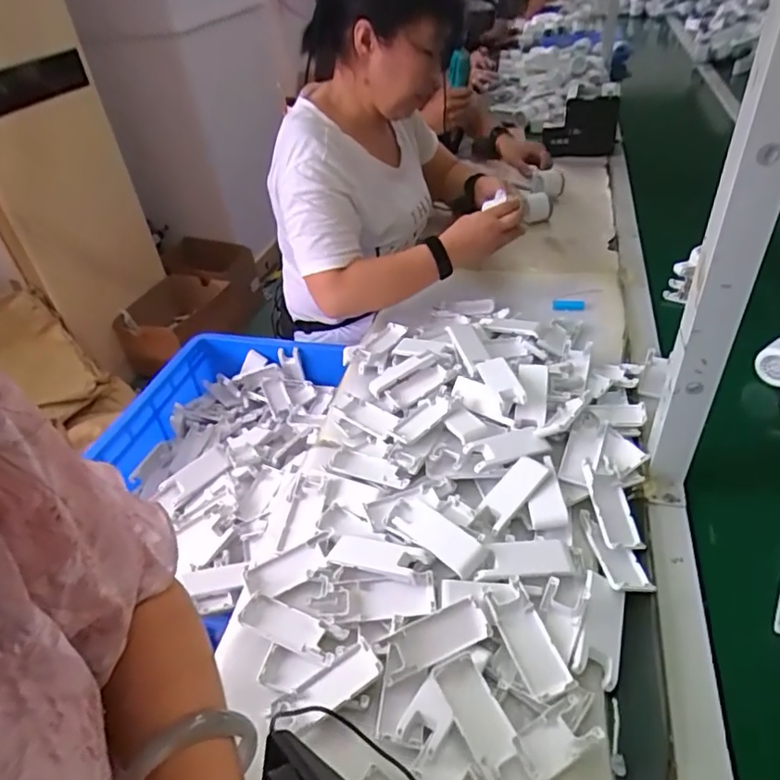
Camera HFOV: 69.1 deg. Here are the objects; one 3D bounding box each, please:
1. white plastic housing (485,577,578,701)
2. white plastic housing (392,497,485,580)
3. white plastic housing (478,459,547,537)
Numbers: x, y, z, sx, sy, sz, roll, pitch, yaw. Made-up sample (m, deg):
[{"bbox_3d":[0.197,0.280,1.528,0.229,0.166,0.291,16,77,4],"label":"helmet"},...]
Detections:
[{"bbox_3d":[0.122,0.221,0.503,0.037,0.012,0.096,-23,52,-6],"label":"white plastic housing"},{"bbox_3d":[0.048,0.149,0.579,0.040,0.021,0.106,-36,47,-30],"label":"white plastic housing"},{"bbox_3d":[0.135,0.115,0.630,0.035,0.012,0.095,29,65,36],"label":"white plastic housing"}]

